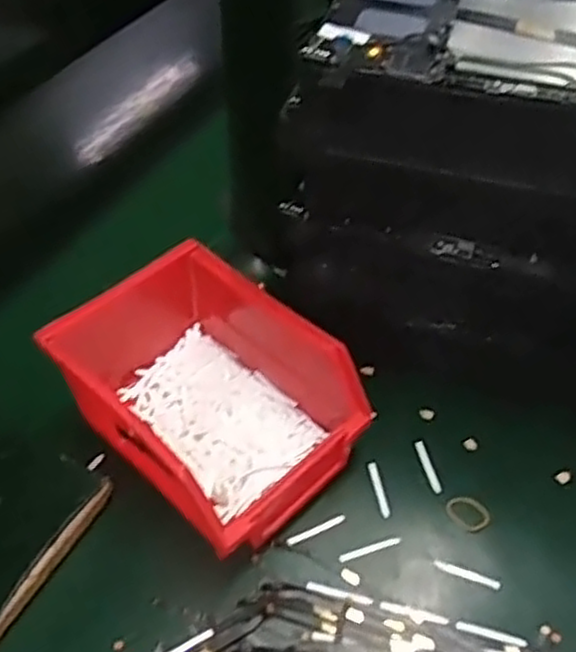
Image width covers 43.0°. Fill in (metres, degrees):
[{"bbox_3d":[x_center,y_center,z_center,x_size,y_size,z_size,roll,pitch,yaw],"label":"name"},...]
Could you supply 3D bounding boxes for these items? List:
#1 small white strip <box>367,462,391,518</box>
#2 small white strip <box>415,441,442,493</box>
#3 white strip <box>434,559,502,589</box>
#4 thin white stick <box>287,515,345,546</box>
[{"bbox_3d":[0.049,0.086,0.389,0.005,0.004,0.033,-9,49,-7],"label":"small white strip"},{"bbox_3d":[0.077,0.076,0.401,0.005,0.004,0.032,-12,49,-9],"label":"small white strip"},{"bbox_3d":[0.088,0.122,0.359,0.032,0.004,0.005,18,53,15],"label":"white strip"},{"bbox_3d":[0.015,0.103,0.373,0.032,0.004,0.005,-21,51,-17],"label":"thin white stick"}]

